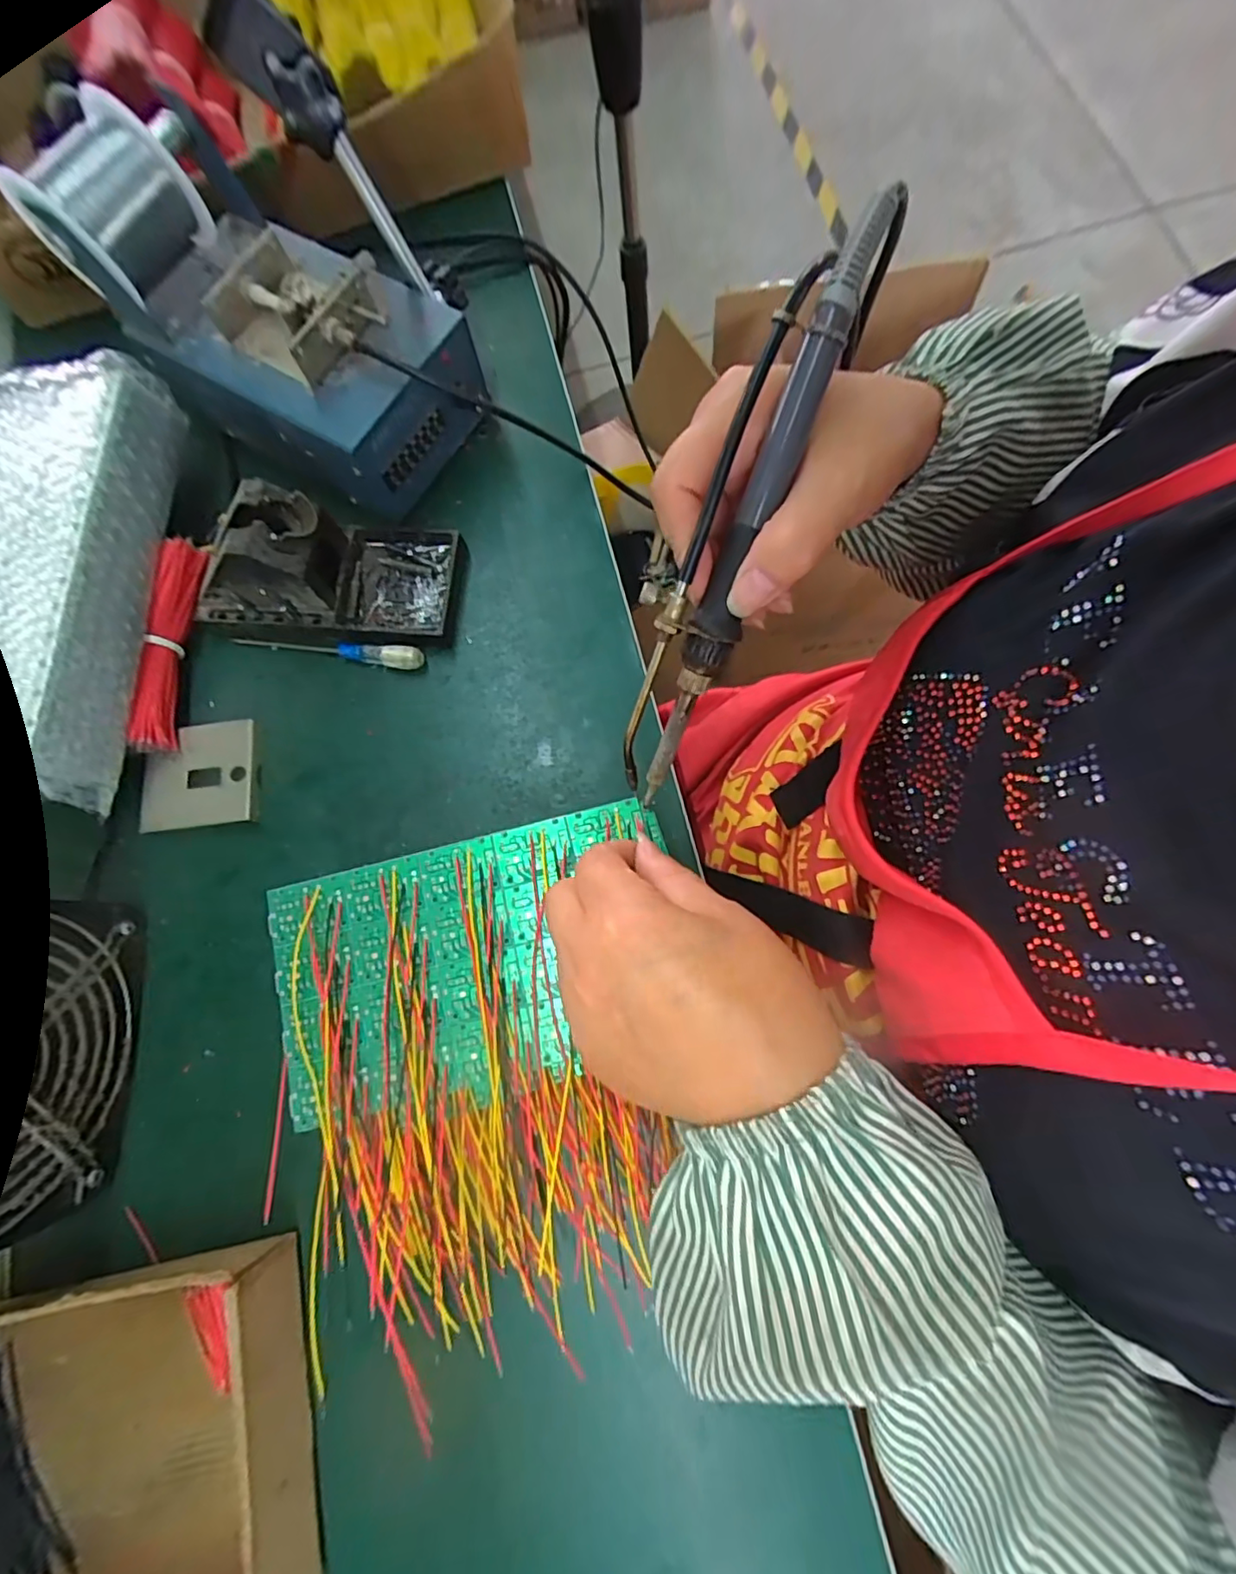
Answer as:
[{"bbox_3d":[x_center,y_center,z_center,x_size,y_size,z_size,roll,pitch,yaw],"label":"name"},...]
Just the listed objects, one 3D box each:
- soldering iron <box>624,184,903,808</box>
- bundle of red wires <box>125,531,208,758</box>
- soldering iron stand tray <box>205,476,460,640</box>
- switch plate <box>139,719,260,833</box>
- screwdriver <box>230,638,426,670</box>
[{"bbox_3d":[0.039,-0.084,0.203,0.027,0.020,0.202,22,115,5],"label":"soldering iron"},{"bbox_3d":[-0.273,-0.086,0.352,0.020,0.025,0.132,0,77,0],"label":"bundle of red wires"},{"bbox_3d":[-0.183,-0.135,0.344,0.155,0.069,0.082,4,77,3],"label":"soldering iron stand tray"},{"bbox_3d":[-0.248,-0.007,0.342,0.061,0.010,0.062,-7,77,-2],"label":"switch plate"},{"bbox_3d":[-0.183,-0.086,0.359,0.125,0.011,0.013,7,77,1],"label":"screwdriver"}]

